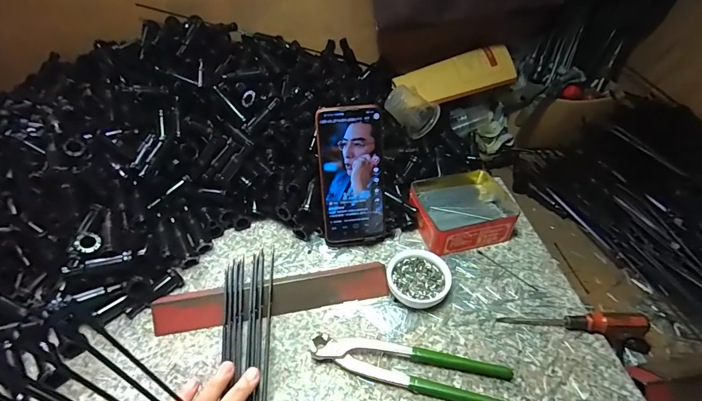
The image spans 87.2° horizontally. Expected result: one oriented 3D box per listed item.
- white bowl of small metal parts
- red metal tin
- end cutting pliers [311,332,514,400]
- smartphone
[{"bbox_3d":[0.079,0.092,0.433,0.070,0.024,0.067,0,43,0],"label":"white bowl of small metal parts"},{"bbox_3d":[0.152,0.013,0.508,0.133,0.042,0.106,-11,44,-11],"label":"red metal tin"},{"bbox_3d":[0.058,0.165,0.366,0.194,0.017,0.042,9,44,9],"label":"end cutting pliers"},{"bbox_3d":[0.002,-0.026,0.450,0.077,0.170,0.010,-6,20,-6],"label":"smartphone"}]

